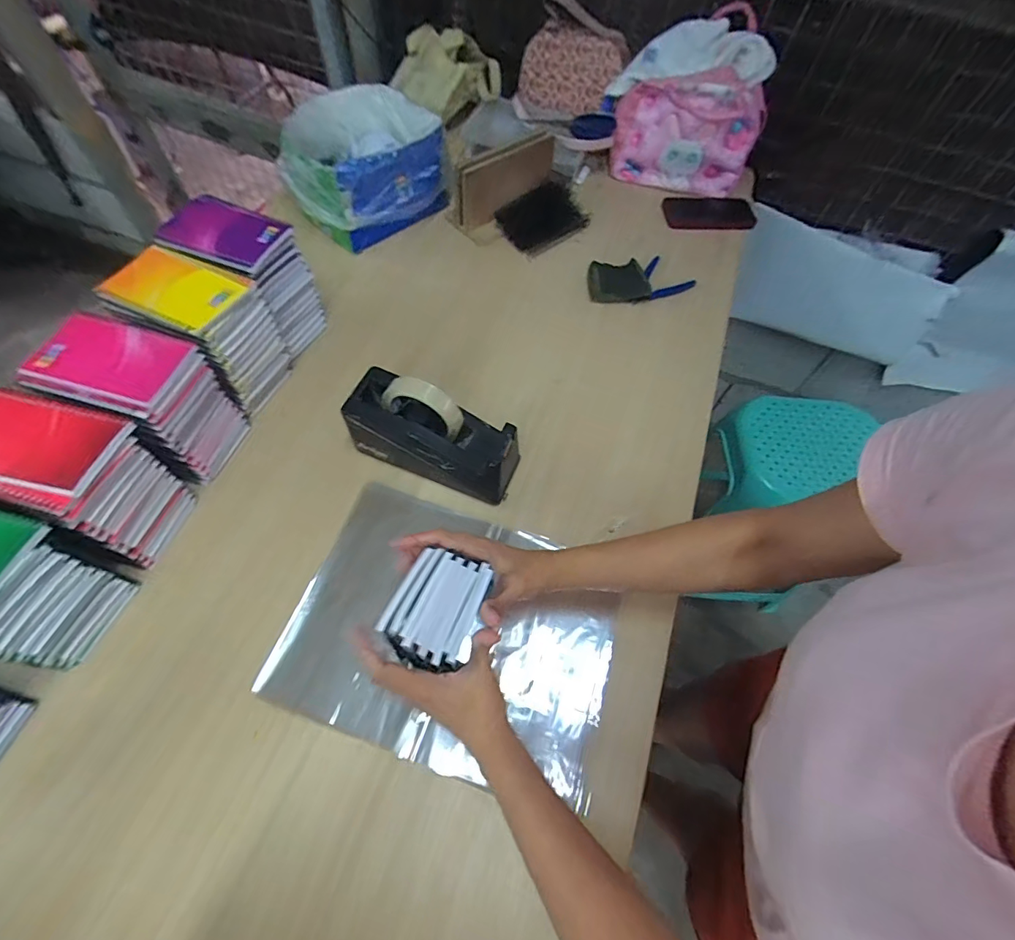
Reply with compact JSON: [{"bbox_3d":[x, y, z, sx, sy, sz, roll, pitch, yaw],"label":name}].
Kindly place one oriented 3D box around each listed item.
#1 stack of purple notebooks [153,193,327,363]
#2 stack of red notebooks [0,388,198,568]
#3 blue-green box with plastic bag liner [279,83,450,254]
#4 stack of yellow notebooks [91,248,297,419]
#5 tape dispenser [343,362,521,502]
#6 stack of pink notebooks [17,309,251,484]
[{"bbox_3d":[-0.334,-0.244,0.616,0.136,0.161,0.102,21,62,7],"label":"stack of purple notebooks"},{"bbox_3d":[-0.424,0.015,0.481,0.135,0.161,0.098,16,62,4],"label":"stack of red notebooks"},{"bbox_3d":[-0.241,-0.507,0.781,0.242,0.116,0.220,-30,68,-18],"label":"blue-green box with plastic bag liner"},{"bbox_3d":[-0.350,-0.157,0.570,0.115,0.162,0.103,18,62,5],"label":"stack of yellow notebooks"},{"bbox_3d":[-0.087,-0.046,0.561,0.205,0.120,0.078,20,62,7],"label":"tape dispenser"},{"bbox_3d":[-0.392,-0.073,0.525,0.122,0.161,0.090,13,62,3],"label":"stack of pink notebooks"}]

